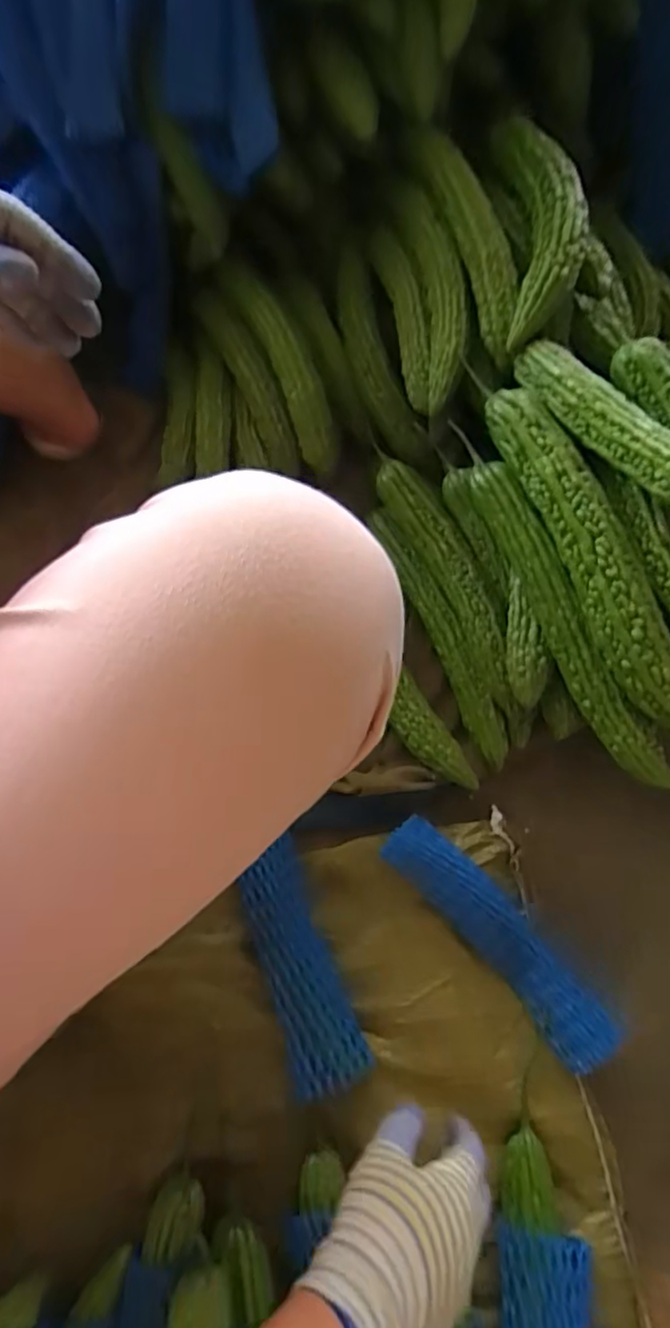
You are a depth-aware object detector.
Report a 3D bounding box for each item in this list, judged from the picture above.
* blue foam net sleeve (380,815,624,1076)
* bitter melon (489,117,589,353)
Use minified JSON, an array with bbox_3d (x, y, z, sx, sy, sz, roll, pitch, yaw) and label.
[{"bbox_3d":[0.140,0.234,0.543,0.057,0.043,0.241,-40,75,-13],"label":"blue foam net sleeve"},{"bbox_3d":[0.186,-0.408,0.572,0.067,0.051,0.242,-1,70,0],"label":"bitter melon"}]

